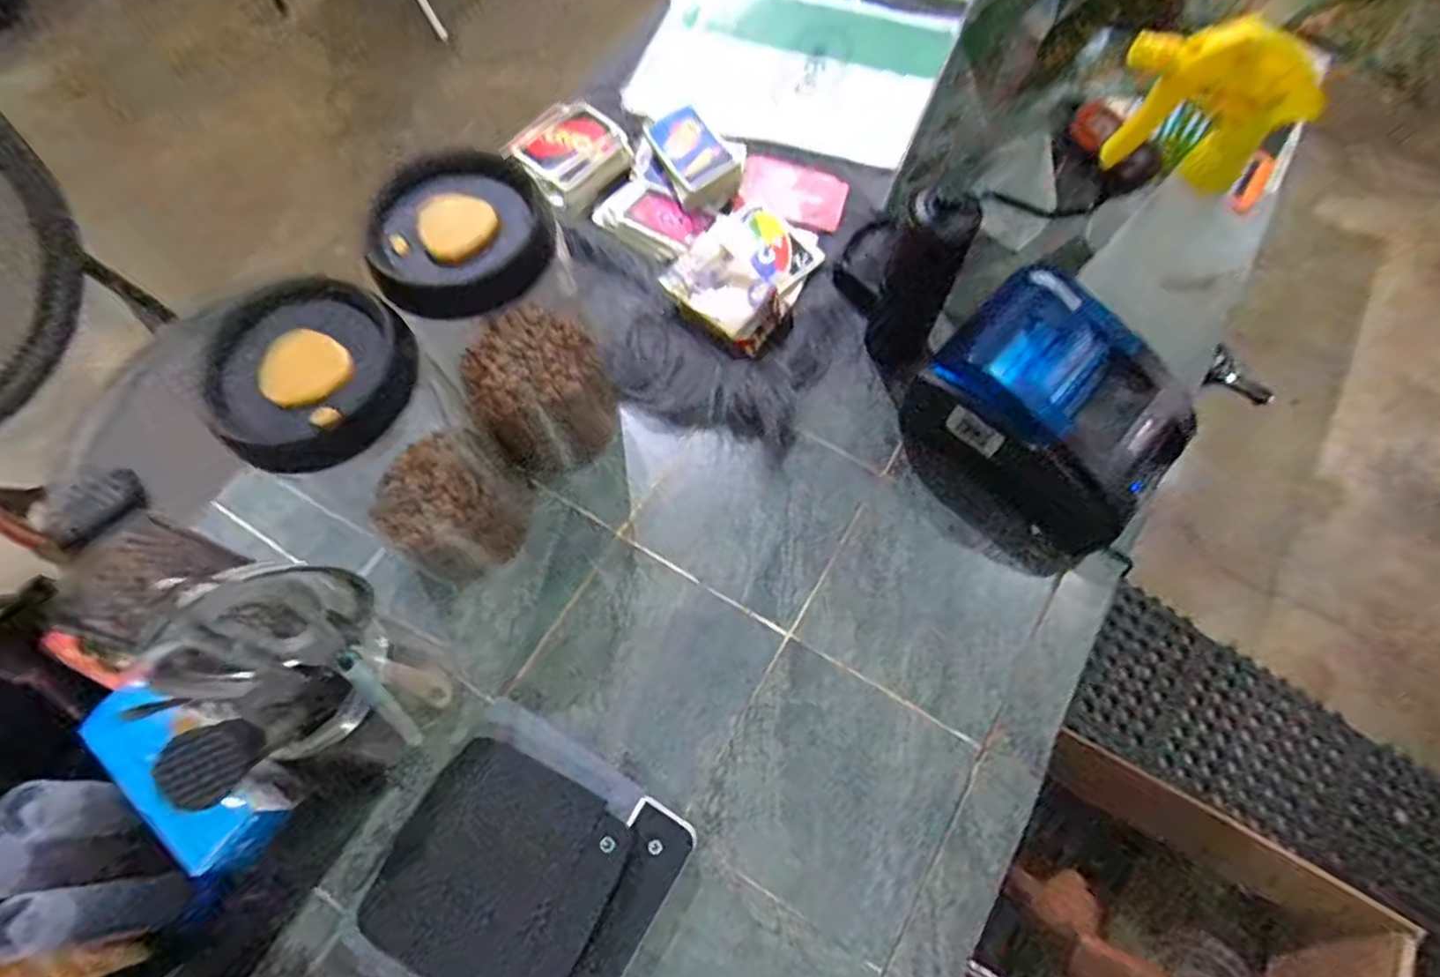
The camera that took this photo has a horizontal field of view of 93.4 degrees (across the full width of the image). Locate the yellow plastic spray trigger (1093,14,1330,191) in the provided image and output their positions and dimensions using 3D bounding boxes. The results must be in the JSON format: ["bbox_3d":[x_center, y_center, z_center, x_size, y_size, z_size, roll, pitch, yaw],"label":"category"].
[{"bbox_3d":[0.281,-0.217,0.382,0.105,0.089,0.043,-6,69,0],"label":"yellow plastic spray trigger"}]

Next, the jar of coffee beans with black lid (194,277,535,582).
[{"bbox_3d":[-0.195,-0.017,0.427,0.087,0.223,0.093,-1,69,2],"label":"jar of coffee beans with black lid"}]

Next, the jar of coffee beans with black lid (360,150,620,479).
[{"bbox_3d":[-0.133,-0.099,0.456,0.092,0.220,0.091,-1,69,2],"label":"jar of coffee beans with black lid"}]

